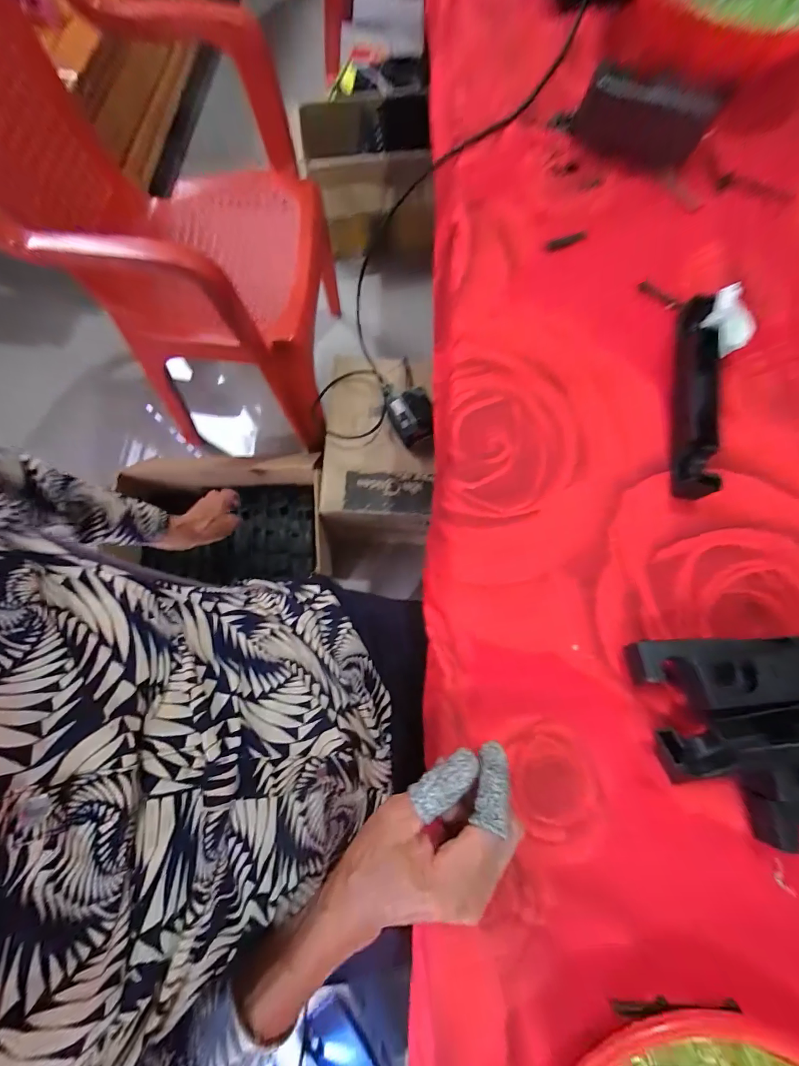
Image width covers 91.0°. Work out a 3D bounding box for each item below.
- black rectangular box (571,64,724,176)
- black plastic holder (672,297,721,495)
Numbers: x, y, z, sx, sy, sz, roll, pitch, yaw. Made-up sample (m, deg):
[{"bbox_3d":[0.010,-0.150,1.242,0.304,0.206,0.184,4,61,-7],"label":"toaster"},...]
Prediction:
[{"bbox_3d":[0.280,-0.478,0.447,0.143,0.064,0.039,15,74,5],"label":"black rectangular box"},{"bbox_3d":[0.280,-0.132,0.370,0.031,0.034,0.209,13,75,3],"label":"black plastic holder"}]

